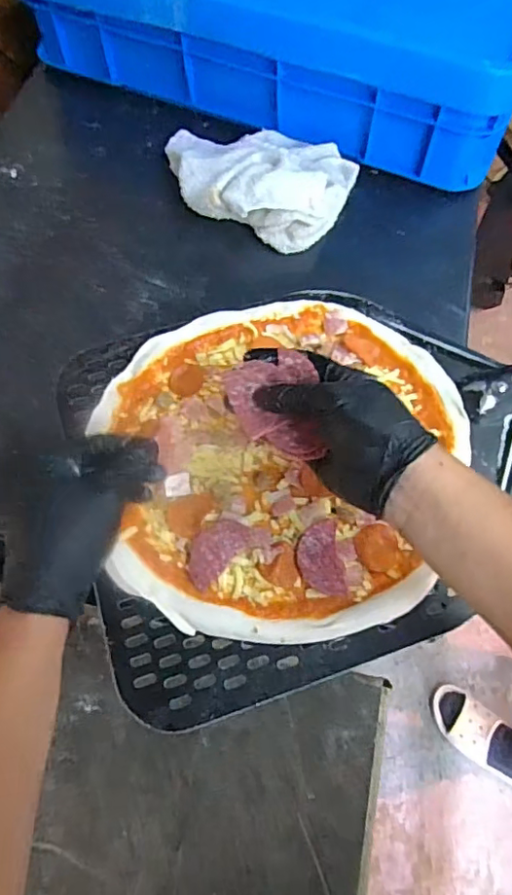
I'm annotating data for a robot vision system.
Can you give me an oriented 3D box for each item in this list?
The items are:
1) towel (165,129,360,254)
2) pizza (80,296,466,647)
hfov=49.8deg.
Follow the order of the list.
[{"bbox_3d":[-0.009,-0.312,0.616,0.225,0.049,0.161,25,67,9],"label":"towel"},{"bbox_3d":[0.029,0.001,0.487,0.312,0.018,0.308,1,65,-2],"label":"pizza"}]

